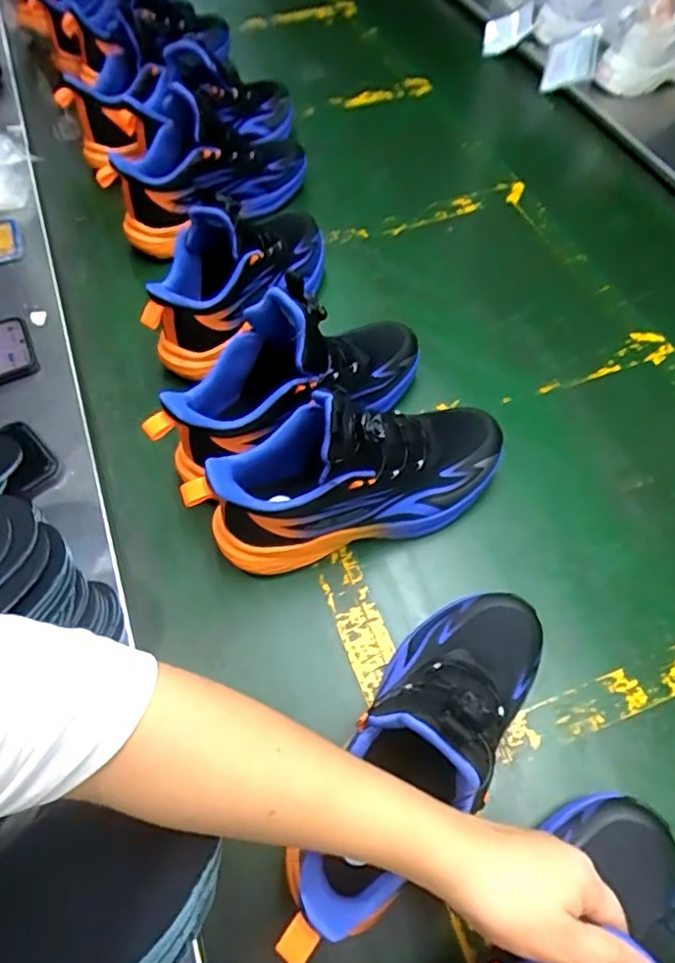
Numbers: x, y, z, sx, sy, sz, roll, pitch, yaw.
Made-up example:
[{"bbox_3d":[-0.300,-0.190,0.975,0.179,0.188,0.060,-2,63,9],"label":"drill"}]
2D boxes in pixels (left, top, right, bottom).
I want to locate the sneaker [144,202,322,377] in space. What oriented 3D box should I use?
[{"bbox_3d":[-0.104,-0.231,0.633,0.092,0.138,0.259,30,64,16],"label":"sneaker"}]

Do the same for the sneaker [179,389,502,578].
[{"bbox_3d":[0.019,-0.013,0.487,0.263,0.147,0.094,-13,60,-8],"label":"sneaker"}]

